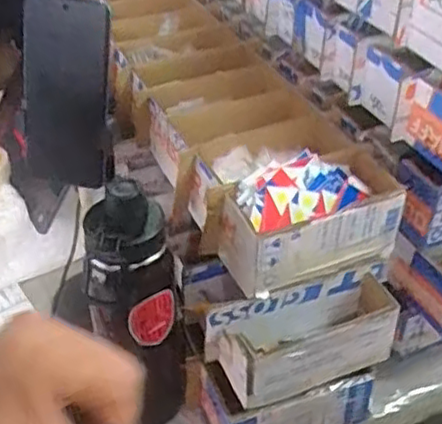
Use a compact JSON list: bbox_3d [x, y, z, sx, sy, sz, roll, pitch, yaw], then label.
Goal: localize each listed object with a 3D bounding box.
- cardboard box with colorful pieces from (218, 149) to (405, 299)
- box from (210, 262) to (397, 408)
[{"bbox_3d":[0.081,0.006,0.634,0.156,0.079,0.081,-16,41,-20],"label":"cardboard box with colorful pieces"},{"bbox_3d":[0.082,0.113,0.634,0.179,0.073,0.072,-16,41,-19],"label":"box"}]

